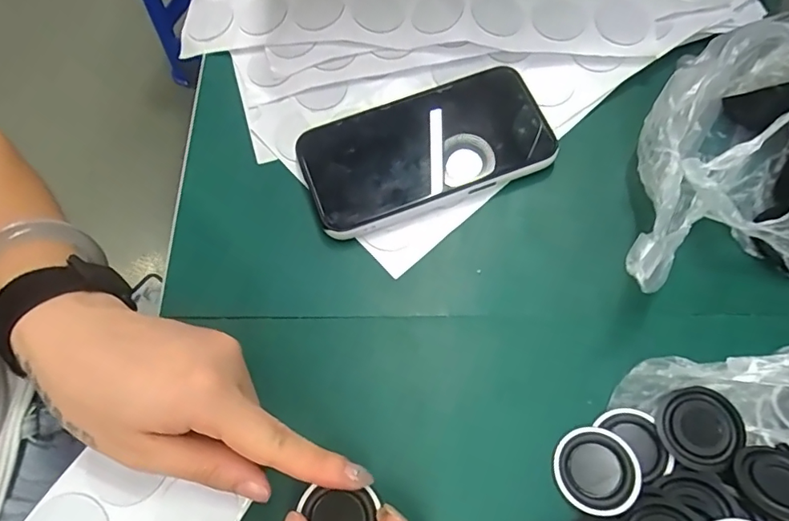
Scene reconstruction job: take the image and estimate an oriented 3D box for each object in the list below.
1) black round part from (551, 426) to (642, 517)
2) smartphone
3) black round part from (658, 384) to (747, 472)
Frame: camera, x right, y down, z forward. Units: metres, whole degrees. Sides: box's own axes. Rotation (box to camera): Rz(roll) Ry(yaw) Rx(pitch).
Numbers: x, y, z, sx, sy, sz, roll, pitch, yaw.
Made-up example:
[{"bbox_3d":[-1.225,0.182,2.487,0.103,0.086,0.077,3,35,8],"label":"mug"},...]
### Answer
[{"bbox_3d":[0.097,0.101,0.248,0.038,0.007,0.038,-1,68,2],"label":"black round part"},{"bbox_3d":[0.018,-0.068,0.315,0.148,0.013,0.077,-20,68,-6],"label":"smartphone"},{"bbox_3d":[0.148,0.080,0.248,0.038,0.006,0.036,-1,68,2],"label":"black round part"}]

